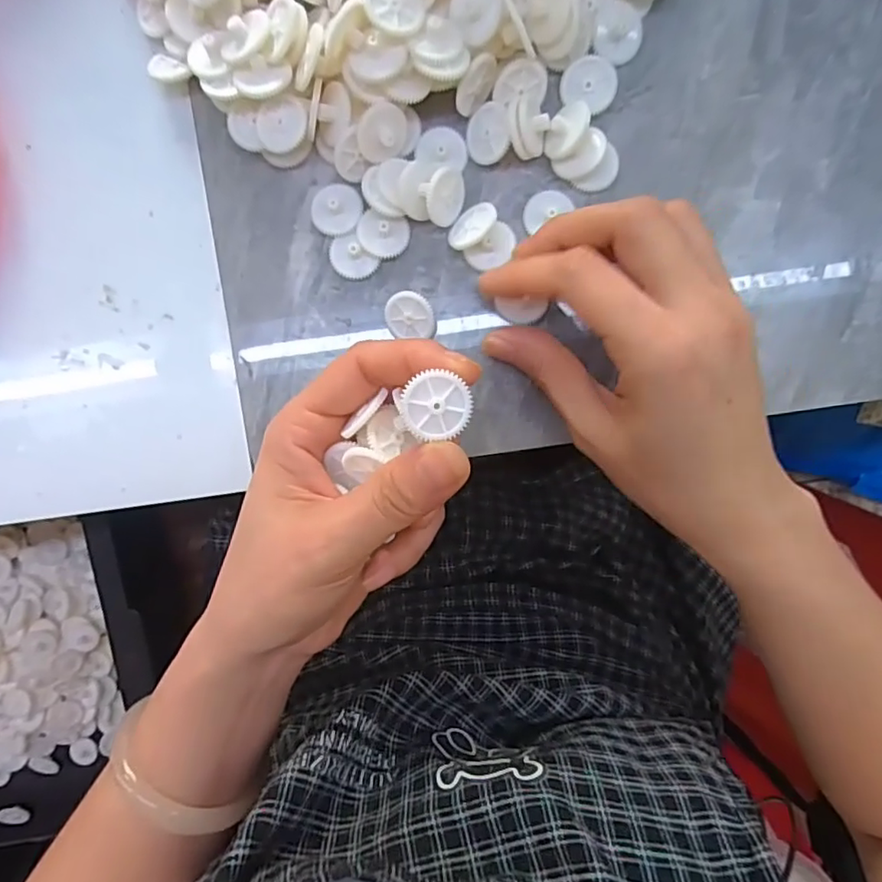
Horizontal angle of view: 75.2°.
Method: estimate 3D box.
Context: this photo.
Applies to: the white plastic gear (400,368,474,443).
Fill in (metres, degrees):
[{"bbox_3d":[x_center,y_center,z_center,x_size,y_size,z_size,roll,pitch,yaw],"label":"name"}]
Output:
[{"bbox_3d":[-0.001,-0.010,0.174,0.021,0.005,0.019,1,94,1],"label":"white plastic gear"}]

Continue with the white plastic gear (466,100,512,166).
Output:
[{"bbox_3d":[0.020,-0.125,0.231,0.021,0.004,0.022,5,105,45],"label":"white plastic gear"}]

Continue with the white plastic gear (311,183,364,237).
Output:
[{"bbox_3d":[-0.044,-0.097,0.239,0.021,0.004,0.021,0,94,1],"label":"white plastic gear"}]

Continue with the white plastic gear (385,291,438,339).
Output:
[{"bbox_3d":[-0.012,-0.053,0.240,0.022,0.007,0.018,4,112,19],"label":"white plastic gear"}]

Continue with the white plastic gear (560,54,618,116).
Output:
[{"bbox_3d":[0.060,-0.144,0.232,0.022,0.007,0.020,0,94,1],"label":"white plastic gear"}]

